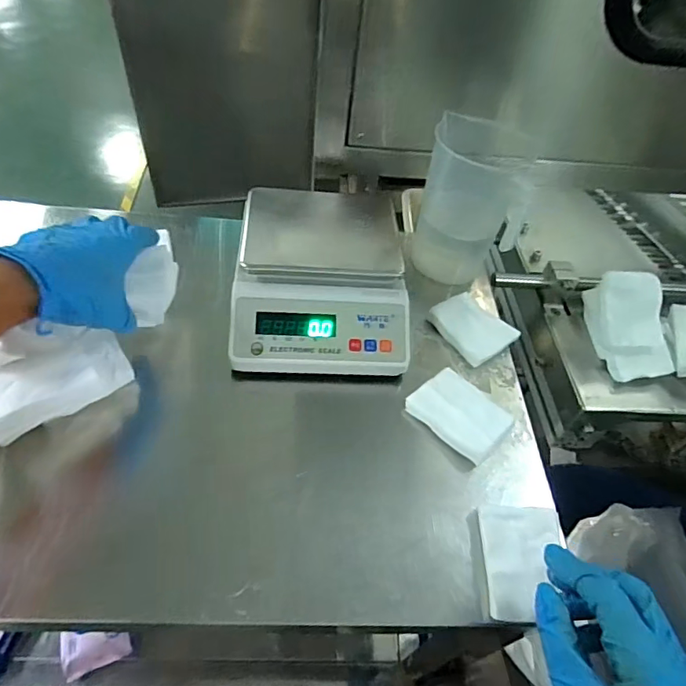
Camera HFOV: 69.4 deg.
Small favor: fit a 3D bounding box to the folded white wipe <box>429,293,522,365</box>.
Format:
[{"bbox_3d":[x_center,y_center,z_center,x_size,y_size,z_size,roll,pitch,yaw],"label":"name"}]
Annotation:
[{"bbox_3d":[0.150,-0.018,0.581,0.067,0.022,0.087,-31,59,-28],"label":"folded white wipe"}]

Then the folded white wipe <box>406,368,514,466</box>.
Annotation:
[{"bbox_3d":[0.120,0.075,0.514,0.093,0.017,0.071,39,56,25],"label":"folded white wipe"}]

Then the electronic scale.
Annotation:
[{"bbox_3d":[-0.025,-0.071,0.567,0.182,0.096,0.220,1,50,-5],"label":"electronic scale"}]

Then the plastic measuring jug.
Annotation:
[{"bbox_3d":[0.162,-0.184,0.623,0.119,0.174,0.130,17,50,8],"label":"plastic measuring jug"}]

